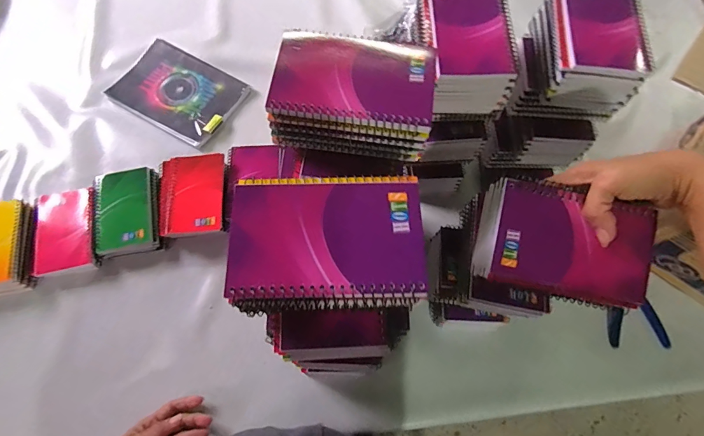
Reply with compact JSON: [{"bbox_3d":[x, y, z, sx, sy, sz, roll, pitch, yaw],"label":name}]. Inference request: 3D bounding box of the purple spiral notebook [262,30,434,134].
[{"bbox_3d":[0.002,-0.112,0.314,0.128,0.012,0.083,8,70,2],"label":"purple spiral notebook"}]

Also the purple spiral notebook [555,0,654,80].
[{"bbox_3d":[0.276,-0.213,0.425,0.092,0.012,0.134,5,69,1],"label":"purple spiral notebook"}]

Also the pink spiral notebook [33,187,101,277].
[{"bbox_3d":[-0.442,0.018,0.594,0.087,0.014,0.132,-9,71,-11],"label":"pink spiral notebook"}]

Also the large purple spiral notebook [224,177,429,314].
[{"bbox_3d":[-0.017,0.014,0.262,0.128,0.010,0.093,-1,69,-2],"label":"large purple spiral notebook"}]

